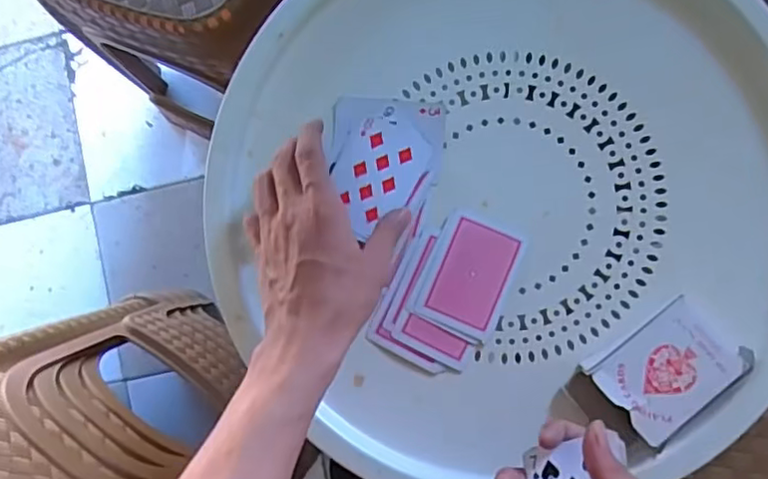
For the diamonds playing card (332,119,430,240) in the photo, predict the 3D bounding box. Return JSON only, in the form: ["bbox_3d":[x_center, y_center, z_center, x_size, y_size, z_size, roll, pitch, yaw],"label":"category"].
[{"bbox_3d":[-0.005,-0.049,0.477,0.062,0.006,0.083,27,90,8],"label":"diamonds playing card"}]

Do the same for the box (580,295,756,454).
[{"bbox_3d":[0.202,0.091,0.441,0.092,0.024,0.073,-41,82,3],"label":"box"}]

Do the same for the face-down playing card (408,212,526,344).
[{"bbox_3d":[0.064,0.027,0.470,0.062,0.004,0.085,23,89,3],"label":"face-down playing card"}]

